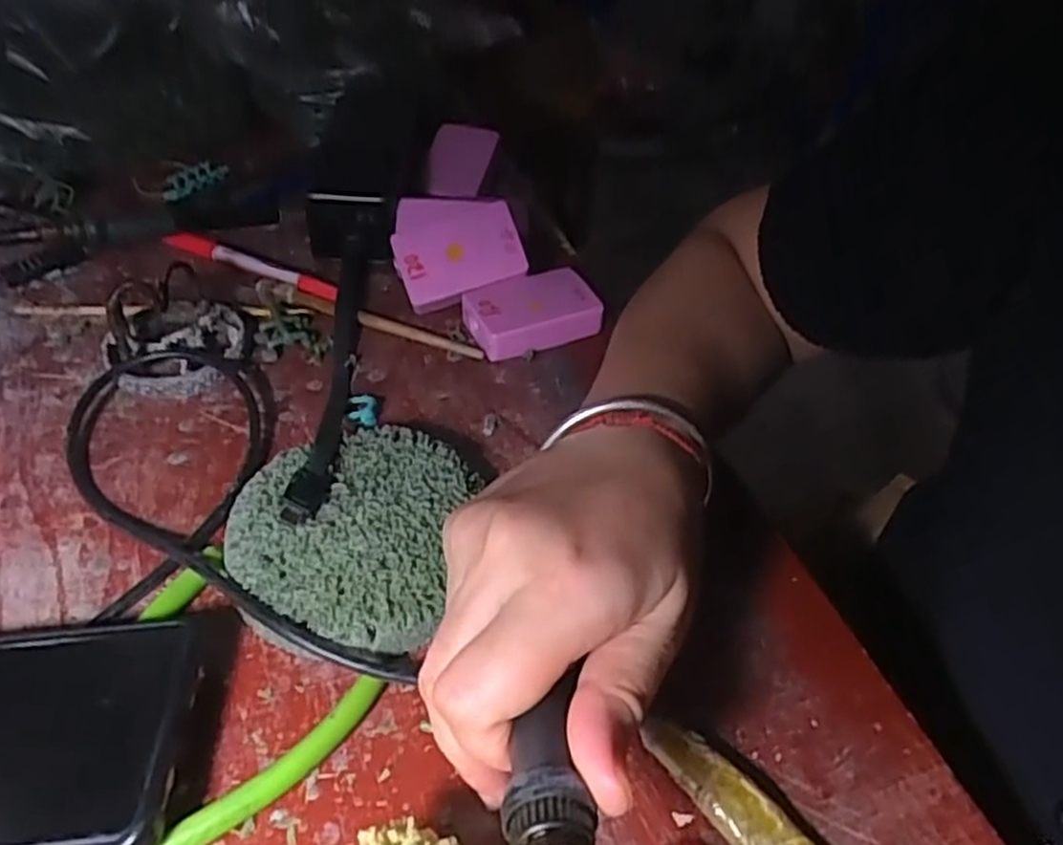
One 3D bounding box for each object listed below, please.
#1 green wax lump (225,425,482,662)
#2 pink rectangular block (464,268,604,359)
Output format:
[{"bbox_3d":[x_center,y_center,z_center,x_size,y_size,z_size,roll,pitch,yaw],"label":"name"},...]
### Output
[{"bbox_3d":[-0.075,0.044,0.312,0.088,0.025,0.103,9,44,7],"label":"green wax lump"},{"bbox_3d":[0.000,-0.060,0.424,0.067,0.024,0.042,-16,47,-19],"label":"pink rectangular block"}]

